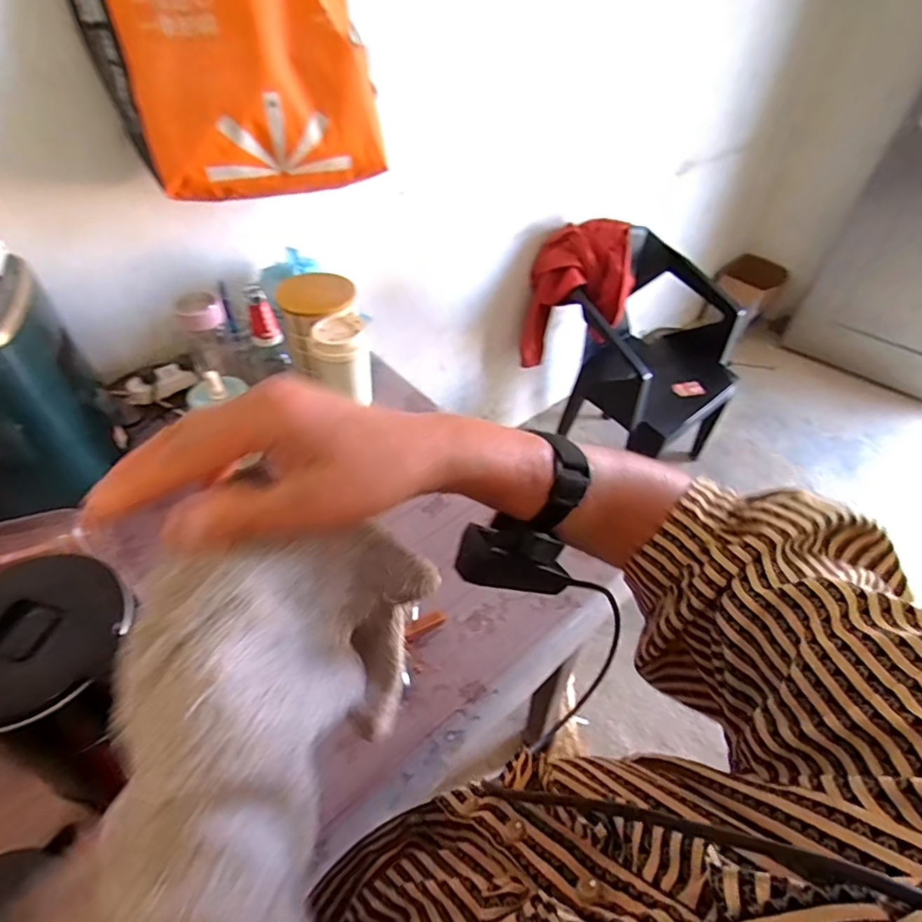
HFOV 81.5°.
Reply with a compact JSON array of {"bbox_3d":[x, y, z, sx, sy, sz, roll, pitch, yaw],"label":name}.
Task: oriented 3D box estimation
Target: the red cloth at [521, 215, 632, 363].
[{"bbox_3d":[0.348,-0.496,1.632,0.283,0.401,0.210,17,54,7],"label":"red cloth"}]

